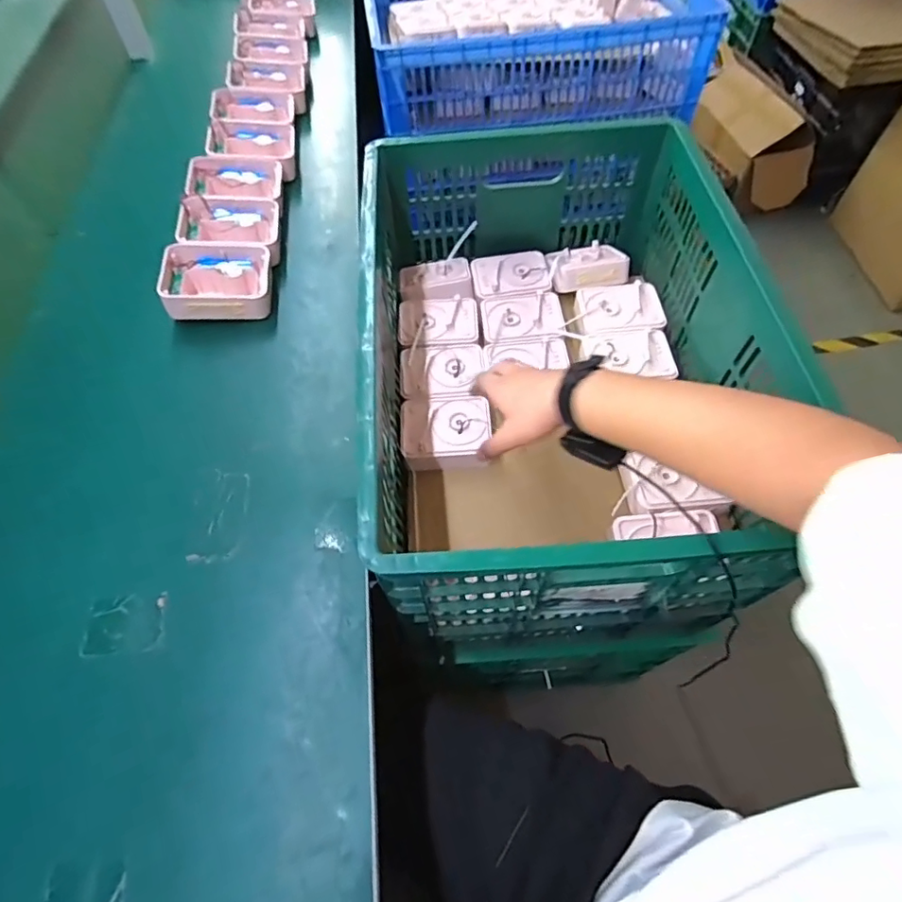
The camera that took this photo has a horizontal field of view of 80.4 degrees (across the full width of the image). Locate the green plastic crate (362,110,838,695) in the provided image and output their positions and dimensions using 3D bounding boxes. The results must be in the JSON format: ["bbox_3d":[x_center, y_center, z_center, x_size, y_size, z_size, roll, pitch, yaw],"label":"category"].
[{"bbox_3d":[0.132,-0.093,0.790,0.466,0.400,0.669,-3,59,-1],"label":"green plastic crate"}]

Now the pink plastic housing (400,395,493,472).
[{"bbox_3d":[-0.008,-0.026,0.743,0.121,0.038,0.100,-2,59,0],"label":"pink plastic housing"}]

